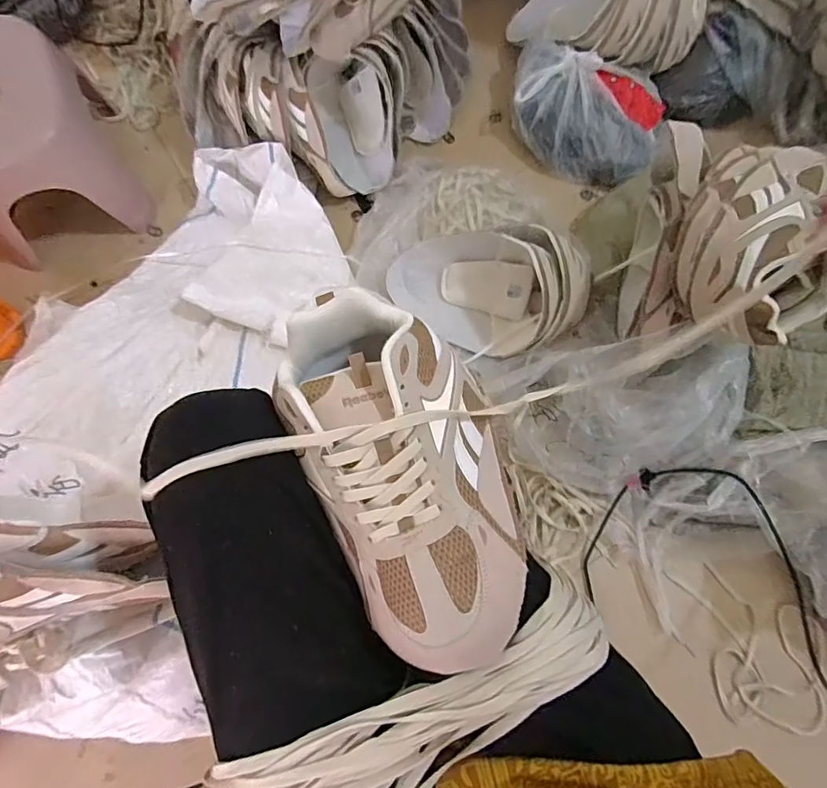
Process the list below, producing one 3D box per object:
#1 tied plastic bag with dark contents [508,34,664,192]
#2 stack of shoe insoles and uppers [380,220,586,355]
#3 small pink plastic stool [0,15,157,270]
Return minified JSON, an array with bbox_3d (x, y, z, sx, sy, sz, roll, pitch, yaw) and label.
[{"bbox_3d":[0.290,-0.470,0.837,0.260,0.093,0.178,21,75,5],"label":"tied plastic bag with dark contents"},{"bbox_3d":[0.109,-0.146,0.733,0.286,0.110,0.183,-7,116,13],"label":"stack of shoe insoles and uppers"},{"bbox_3d":[-0.575,-0.367,0.738,0.230,0.204,0.250,-23,76,-7],"label":"small pink plastic stool"}]

